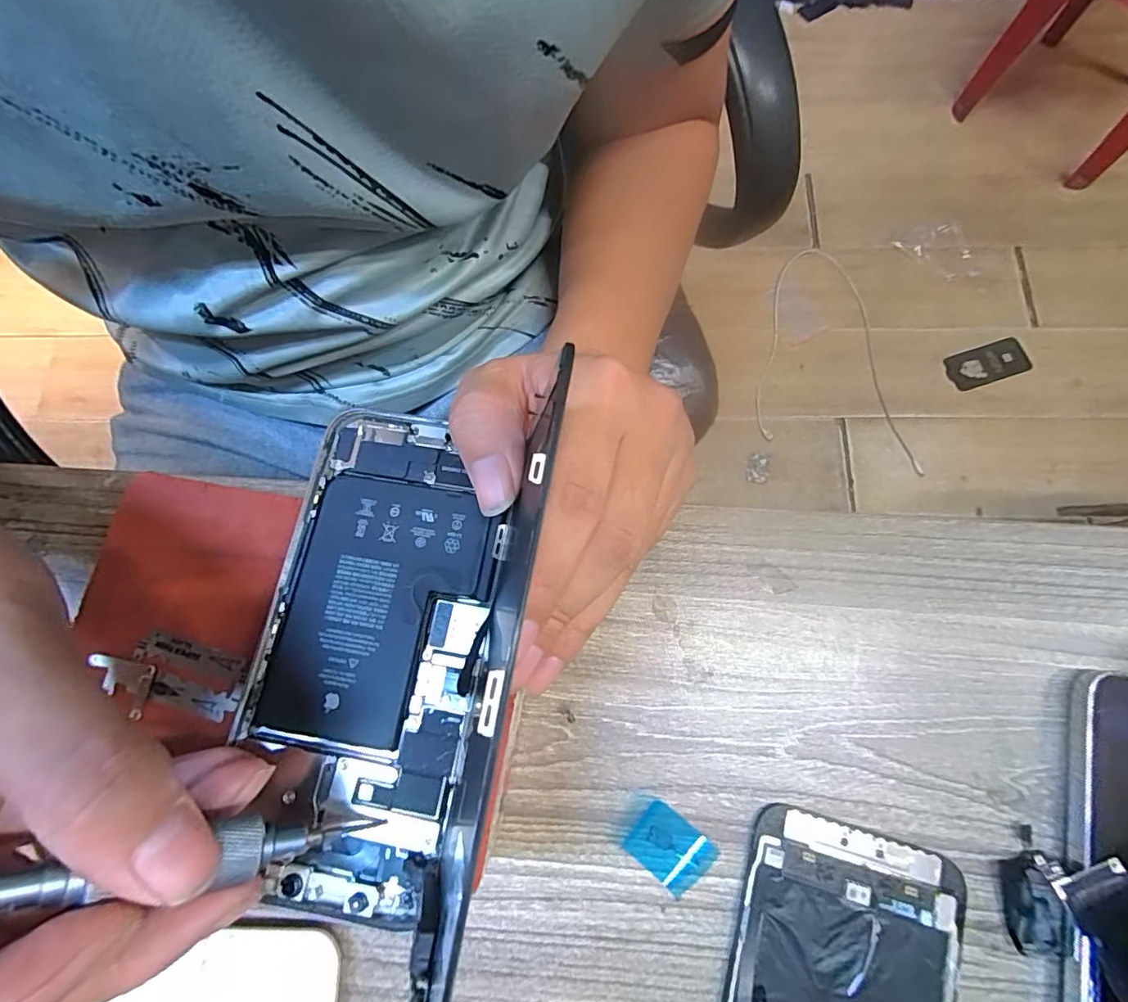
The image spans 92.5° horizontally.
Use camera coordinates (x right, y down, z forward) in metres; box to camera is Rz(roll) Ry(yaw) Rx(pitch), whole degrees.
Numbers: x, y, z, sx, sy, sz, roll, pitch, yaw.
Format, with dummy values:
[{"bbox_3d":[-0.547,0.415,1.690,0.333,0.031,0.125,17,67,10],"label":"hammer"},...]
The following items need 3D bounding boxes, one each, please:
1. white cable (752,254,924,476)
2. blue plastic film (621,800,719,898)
[{"bbox_3d":[0.549,-0.290,1.040,0.309,0.012,0.430,14,77,5],"label":"white cable"},{"bbox_3d":[0.039,0.130,0.202,0.028,0.004,0.022,39,80,11],"label":"blue plastic film"}]

